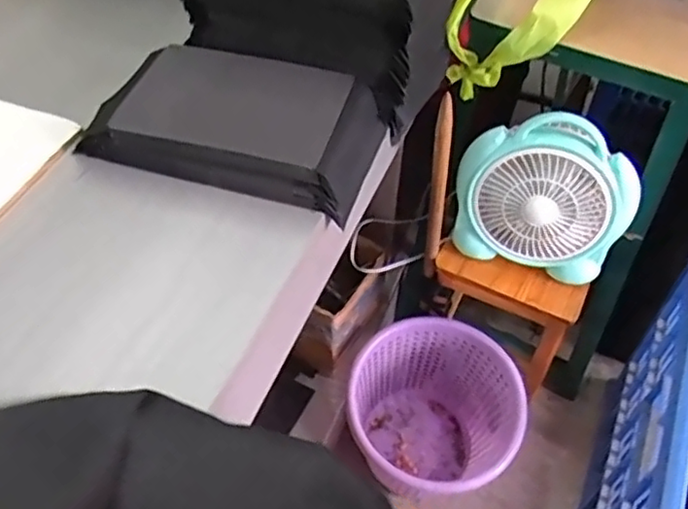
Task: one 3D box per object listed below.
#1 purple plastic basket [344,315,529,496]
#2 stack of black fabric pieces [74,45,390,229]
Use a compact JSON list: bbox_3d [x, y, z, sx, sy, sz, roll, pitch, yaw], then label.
[{"bbox_3d":[0.139,0.293,1.127,0.262,0.303,0.286,1,50,-1],"label":"purple plastic basket"},{"bbox_3d":[-0.112,-0.148,0.698,0.294,0.080,0.158,13,51,9],"label":"stack of black fabric pieces"}]

